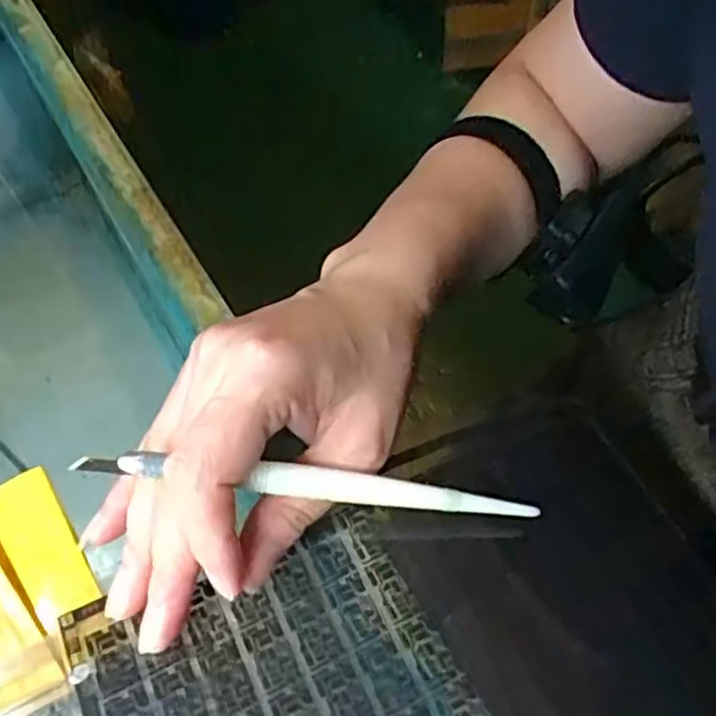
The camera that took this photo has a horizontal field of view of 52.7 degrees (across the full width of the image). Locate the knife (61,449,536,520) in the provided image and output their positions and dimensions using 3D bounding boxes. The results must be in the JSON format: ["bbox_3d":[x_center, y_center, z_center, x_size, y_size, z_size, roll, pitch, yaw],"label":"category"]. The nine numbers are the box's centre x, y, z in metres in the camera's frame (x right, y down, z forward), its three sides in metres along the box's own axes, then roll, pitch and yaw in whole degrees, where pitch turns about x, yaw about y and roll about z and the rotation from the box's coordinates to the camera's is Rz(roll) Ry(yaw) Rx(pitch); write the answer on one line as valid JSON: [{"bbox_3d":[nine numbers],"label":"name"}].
[{"bbox_3d":[-0.011,0.041,0.233,0.149,0.005,0.009,8,58,-12],"label":"knife"}]

